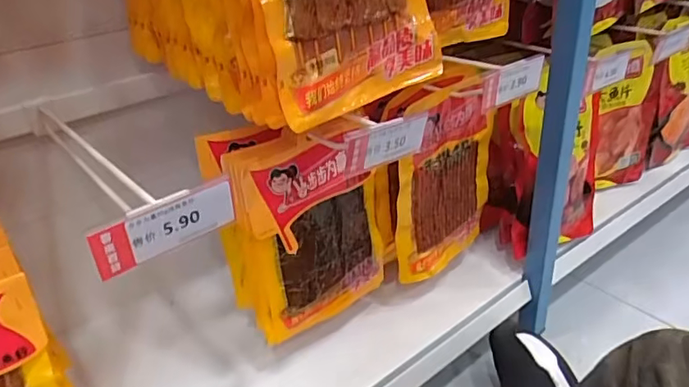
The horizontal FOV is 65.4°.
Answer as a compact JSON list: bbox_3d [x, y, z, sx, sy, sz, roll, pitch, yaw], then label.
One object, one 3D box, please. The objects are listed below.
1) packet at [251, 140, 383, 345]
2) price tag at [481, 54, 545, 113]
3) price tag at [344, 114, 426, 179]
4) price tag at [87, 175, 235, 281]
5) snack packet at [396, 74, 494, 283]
[{"bbox_3d":[-0.024,0.049,0.608,0.159,0.213,0.018,-23,35,-31],"label":"packet"},{"bbox_3d":[0.177,-0.118,0.569,0.089,0.041,0.011,-22,35,-29],"label":"price tag"},{"bbox_3d":[0.039,-0.046,0.476,0.098,0.042,0.008,-22,40,-35],"label":"price tag"},{"bbox_3d":[-0.119,0.021,0.360,0.096,0.039,0.007,-23,36,-31],"label":"price tag"},{"bbox_3d":[0.139,-0.020,0.695,0.174,0.252,0.022,-22,32,-36],"label":"snack packet"}]

